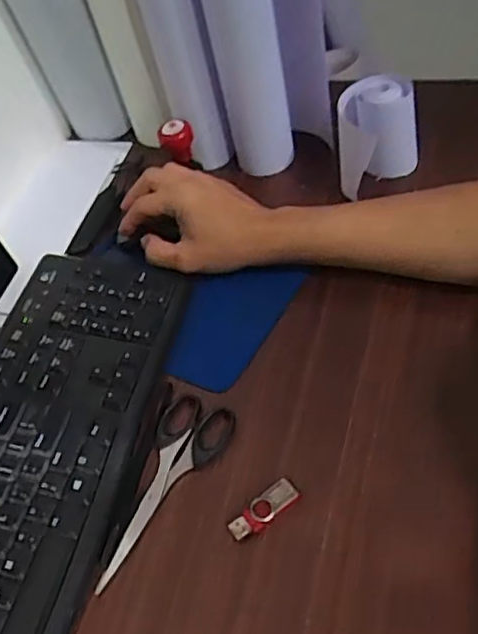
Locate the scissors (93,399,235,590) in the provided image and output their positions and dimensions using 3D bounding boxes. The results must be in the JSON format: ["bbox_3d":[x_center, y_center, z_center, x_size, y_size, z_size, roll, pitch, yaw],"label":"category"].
[{"bbox_3d":[-0.048,0.126,0.473,0.057,0.005,0.152,12,55,13],"label":"scissors"}]

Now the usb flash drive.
[{"bbox_3d":[0.018,0.131,0.441,0.052,0.008,0.019,-34,58,-19],"label":"usb flash drive"}]

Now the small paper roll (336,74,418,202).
[{"bbox_3d":[0.133,-0.169,0.617,0.073,0.090,0.071,-1,53,12],"label":"small paper roll"}]

